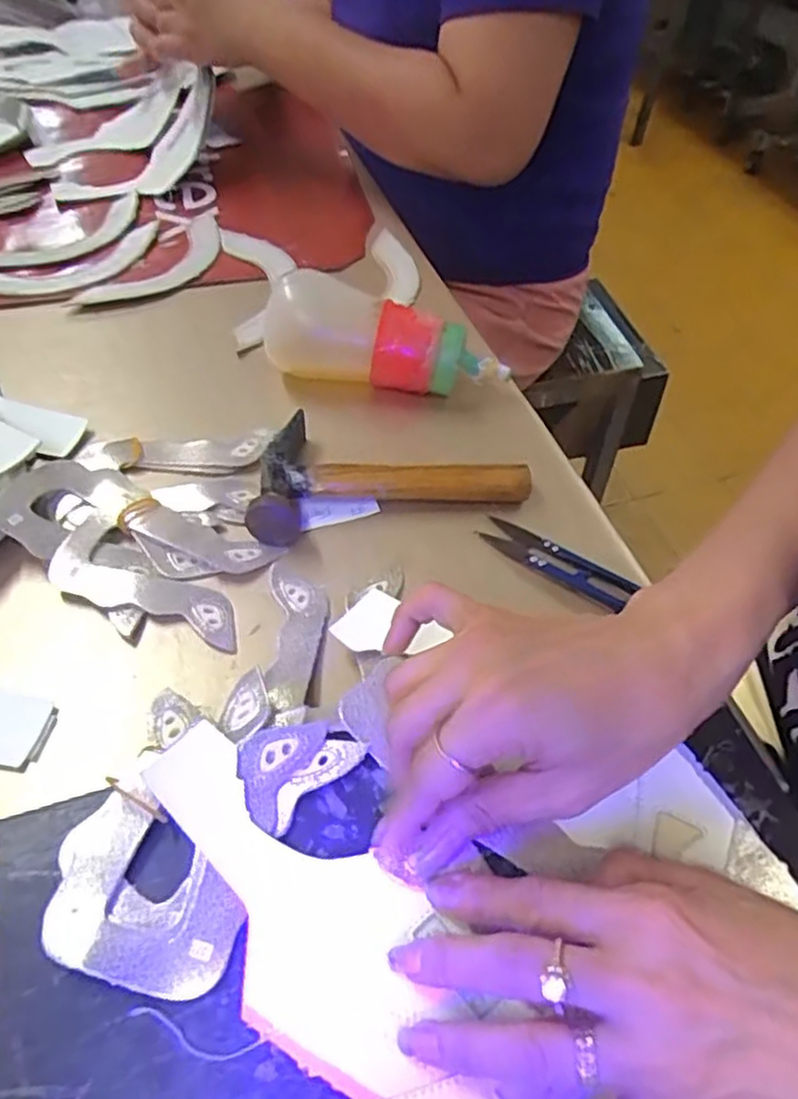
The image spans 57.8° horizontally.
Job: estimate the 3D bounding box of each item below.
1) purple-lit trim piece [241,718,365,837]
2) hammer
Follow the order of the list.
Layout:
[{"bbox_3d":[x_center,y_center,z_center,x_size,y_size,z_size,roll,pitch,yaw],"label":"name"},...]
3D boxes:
[{"bbox_3d":[-0.043,0.087,0.294,0.049,0.008,0.036,-35,60,-28],"label":"purple-lit trim piece"},{"bbox_3d":[-0.011,-0.050,0.430,0.161,0.029,0.079,-9,51,-11],"label":"hammer"}]

